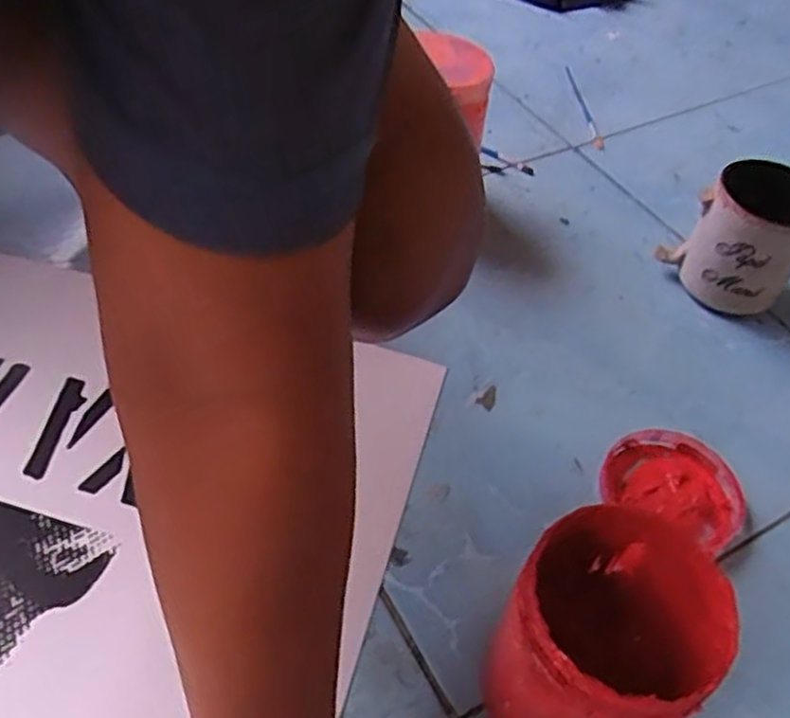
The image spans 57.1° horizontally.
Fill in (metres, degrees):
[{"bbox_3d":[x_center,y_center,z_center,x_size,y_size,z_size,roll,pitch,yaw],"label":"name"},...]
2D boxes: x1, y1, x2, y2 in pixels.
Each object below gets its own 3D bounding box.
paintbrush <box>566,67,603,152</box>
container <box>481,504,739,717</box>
[{"bbox_3d":[0.210,-0.280,0.805,0.012,0.007,0.168,0,50,-4],"label":"paintbrush"},{"bbox_3d":[0.093,0.140,0.351,0.089,0.132,0.092,37,57,24],"label":"container"}]

